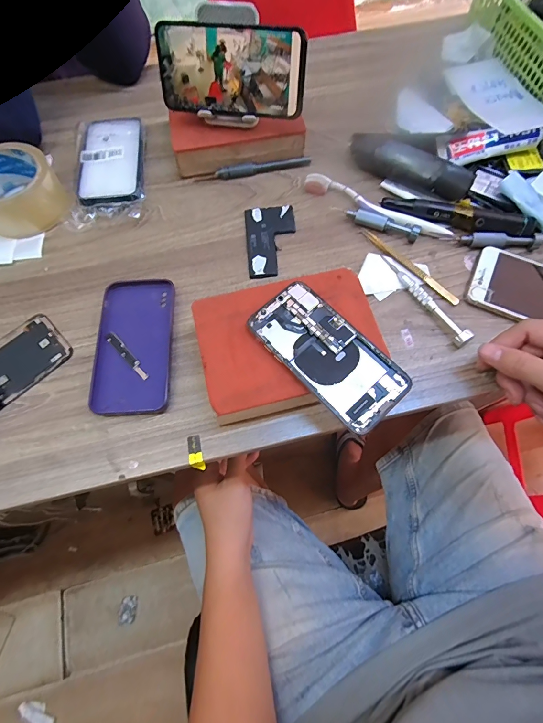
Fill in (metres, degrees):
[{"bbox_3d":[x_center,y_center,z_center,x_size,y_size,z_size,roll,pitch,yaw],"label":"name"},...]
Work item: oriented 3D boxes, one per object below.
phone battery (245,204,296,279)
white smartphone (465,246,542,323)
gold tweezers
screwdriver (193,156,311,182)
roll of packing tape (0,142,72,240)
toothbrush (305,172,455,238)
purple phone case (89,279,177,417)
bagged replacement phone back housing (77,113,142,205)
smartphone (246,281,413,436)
[{"bbox_3d":[0.001,-0.138,0.406,0.056,0.007,0.095,-5,68,0],"label":"phone battery"},{"bbox_3d":[0.287,-0.067,0.365,0.153,0.007,0.079,23,70,11],"label":"white smartphone"},{"bbox_3d":[0.149,-0.107,0.387,0.013,0.008,0.131,-40,72,-13],"label":"gold tweezers"},{"bbox_3d":[-0.023,-0.243,0.449,0.144,0.016,0.013,-11,68,-3],"label":"screwdriver"},{"bbox_3d":[-0.294,-0.199,0.409,0.091,0.056,0.090,-1,68,1],"label":"roll of packing tape"},{"bbox_3d":[0.120,-0.178,0.412,0.177,0.014,0.023,31,72,13],"label":"toothbrush"},{"bbox_3d":[-0.136,-0.019,0.358,0.075,0.009,0.145,-4,68,0],"label":"purple phone case"},{"bbox_3d":[-0.202,-0.255,0.454,0.073,0.016,0.147,-6,68,-1],"label":"bagged replacement phone back housing"},{"bbox_3d":[0.048,-0.007,0.308,0.067,0.009,0.139,-40,72,-14],"label":"smartphone"}]

